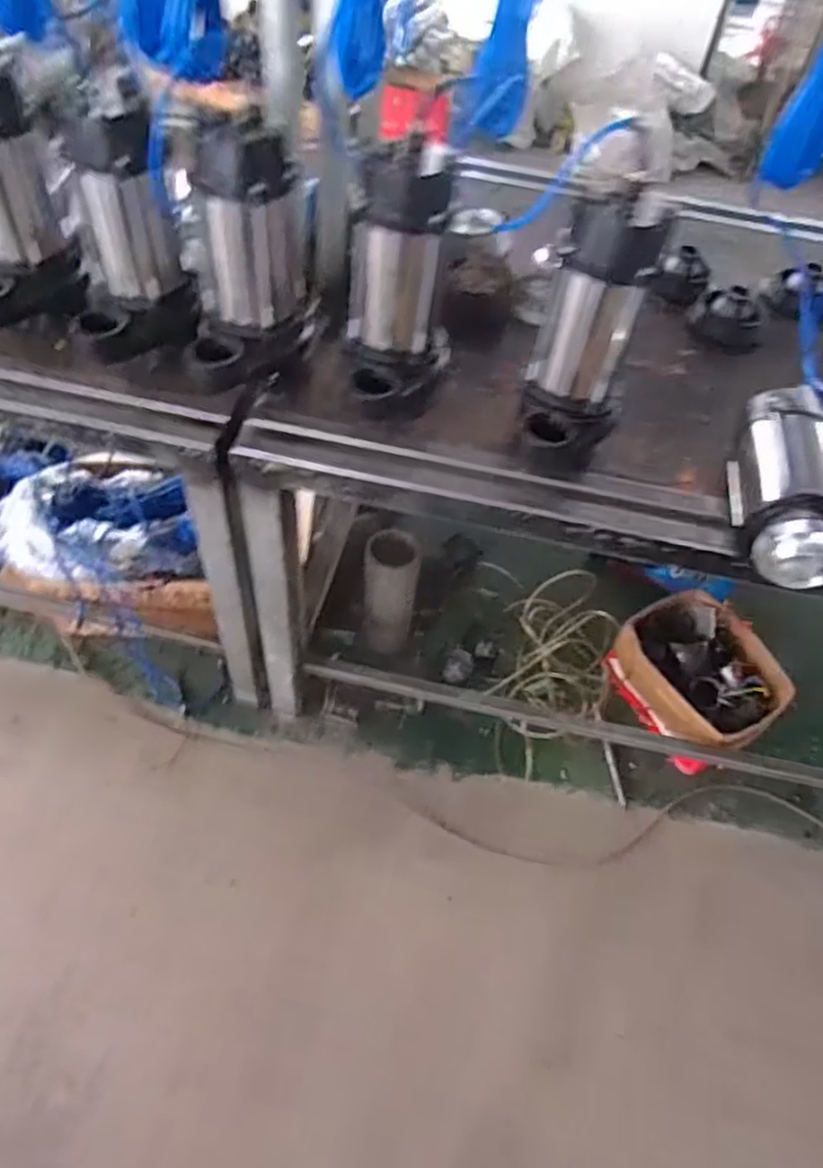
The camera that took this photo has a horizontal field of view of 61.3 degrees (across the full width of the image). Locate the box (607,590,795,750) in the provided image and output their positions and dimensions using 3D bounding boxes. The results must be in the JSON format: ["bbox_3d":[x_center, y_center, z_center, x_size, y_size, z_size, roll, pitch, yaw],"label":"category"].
[{"bbox_3d":[0.672,0.203,1.615,0.294,0.136,0.356,-22,57,-21],"label":"box"}]

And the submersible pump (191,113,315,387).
[{"bbox_3d":[-0.219,-0.429,0.915,0.135,0.316,0.158,15,38,5],"label":"submersible pump"}]

